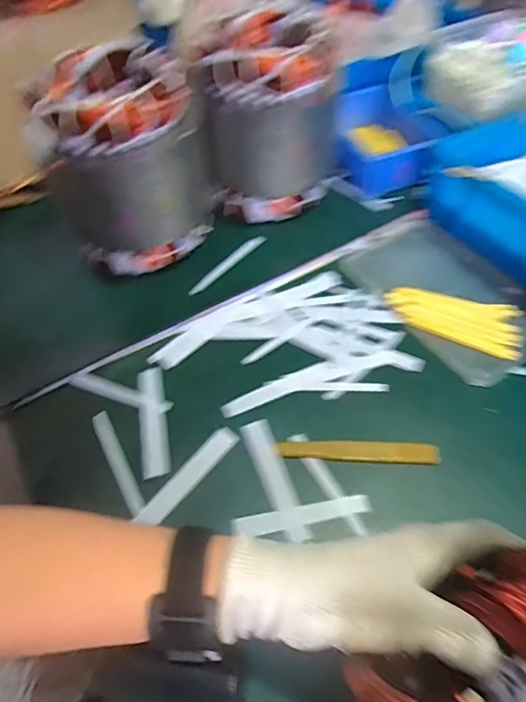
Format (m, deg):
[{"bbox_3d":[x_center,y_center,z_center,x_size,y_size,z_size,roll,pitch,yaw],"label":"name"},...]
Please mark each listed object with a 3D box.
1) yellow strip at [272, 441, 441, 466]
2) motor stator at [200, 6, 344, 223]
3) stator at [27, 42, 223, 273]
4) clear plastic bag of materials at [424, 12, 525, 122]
[{"bbox_3d":[0.074,0.077,0.386,0.123,0.005,0.015,1,53,3],"label":"yellow strip"},{"bbox_3d":[0.012,-0.236,0.512,0.134,0.165,0.121,4,53,5],"label":"motor stator"},{"bbox_3d":[-0.124,-0.177,0.473,0.147,0.168,0.127,-8,53,-4],"label":"stator"},{"bbox_3d":[0.268,-0.337,0.563,0.153,0.056,0.124,-32,58,-20],"label":"clear plastic bag of materials"}]

